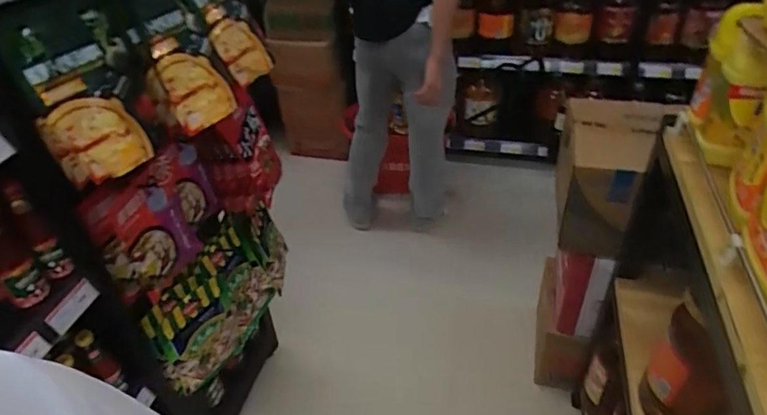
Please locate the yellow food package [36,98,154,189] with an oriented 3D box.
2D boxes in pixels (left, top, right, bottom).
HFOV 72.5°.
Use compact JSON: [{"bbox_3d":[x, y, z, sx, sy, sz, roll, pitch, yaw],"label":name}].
[{"bbox_3d":[-0.435,-0.102,0.803,0.127,0.120,0.063,-31,46,-30],"label":"yellow food package"}]

